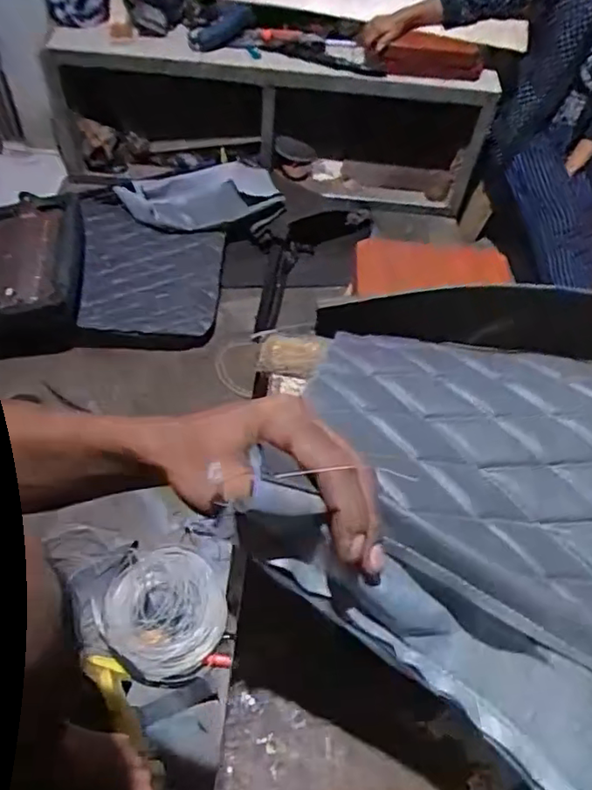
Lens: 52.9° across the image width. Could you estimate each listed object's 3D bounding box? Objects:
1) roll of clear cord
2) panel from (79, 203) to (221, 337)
[{"bbox_3d":[-0.231,0.389,1.092,0.205,0.058,0.225,2,55,-3],"label":"roll of clear cord"},{"bbox_3d":[-0.367,-0.319,1.504,0.354,0.072,0.417,0,55,-5],"label":"panel"}]

